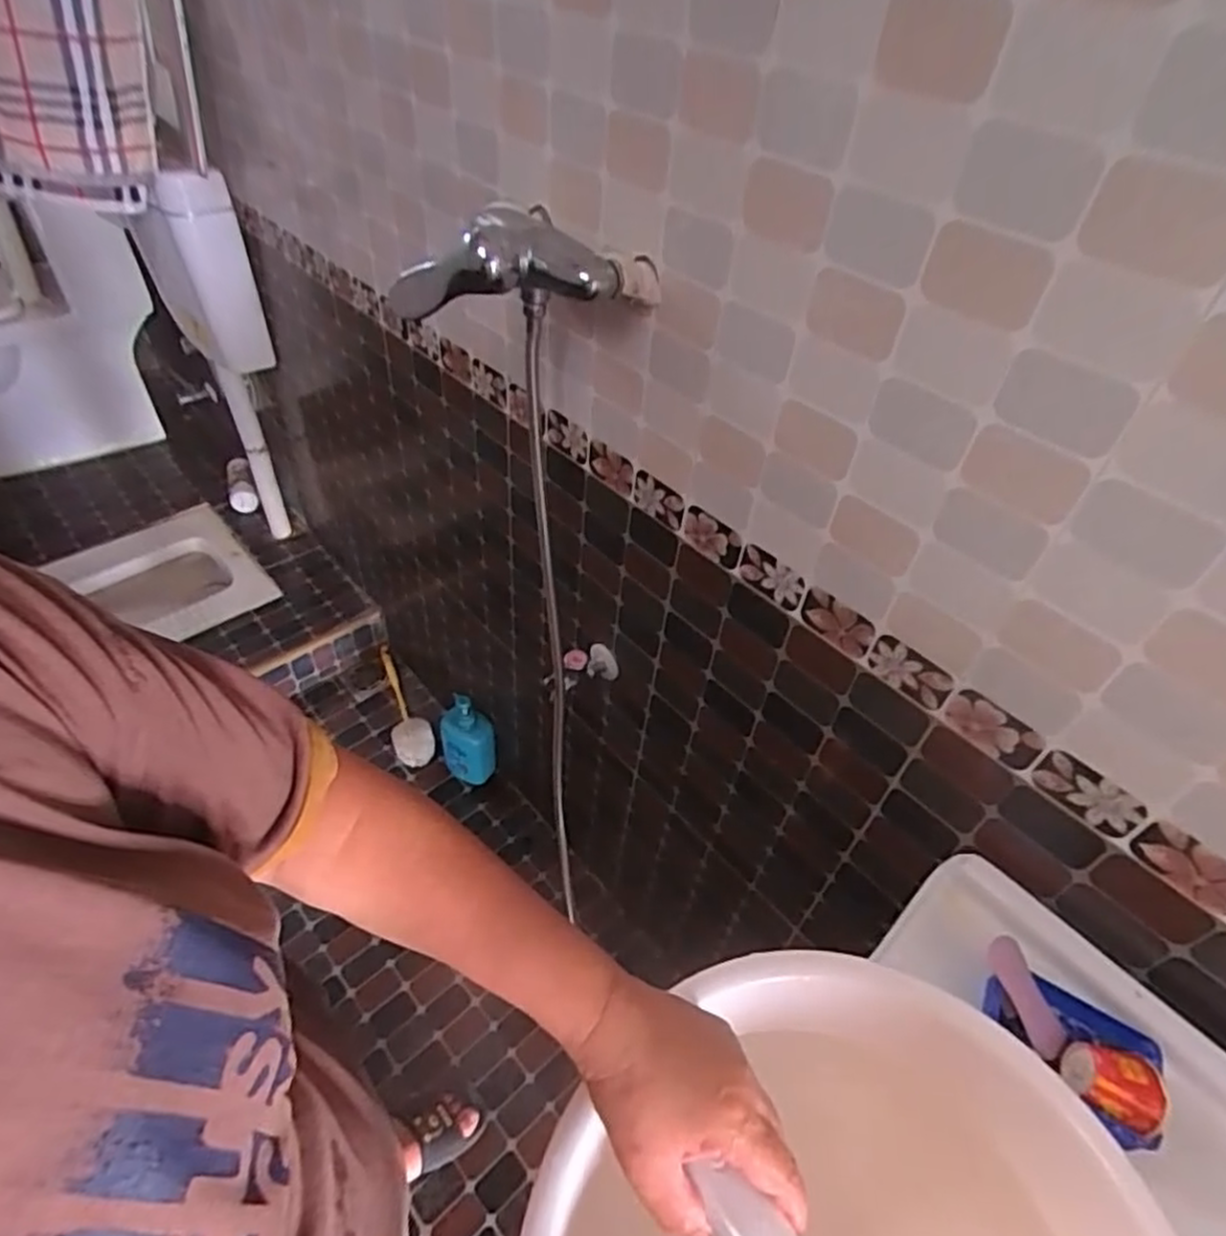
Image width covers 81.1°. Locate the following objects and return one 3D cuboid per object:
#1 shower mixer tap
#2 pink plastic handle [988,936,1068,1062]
[{"bbox_3d":[-0.077,-0.298,0.629,0.191,0.072,0.164,37,53,27],"label":"shower mixer tap"},{"bbox_3d":[0.312,0.285,0.542,0.023,0.017,0.080,-9,61,-15],"label":"pink plastic handle"}]

